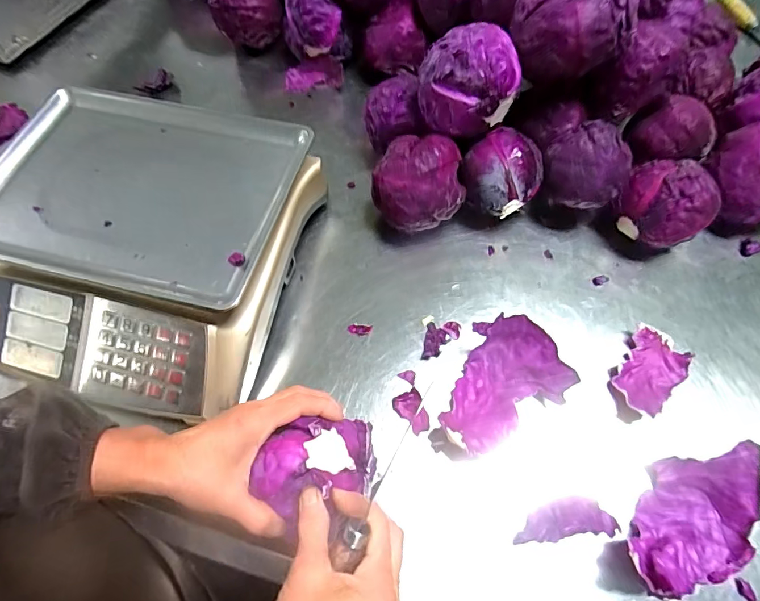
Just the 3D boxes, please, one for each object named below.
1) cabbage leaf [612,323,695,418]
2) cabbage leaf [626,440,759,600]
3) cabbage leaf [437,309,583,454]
[{"bbox_3d":[0.284,0.078,0.449,0.057,0.030,0.094,31,69,15],"label":"cabbage leaf"},{"bbox_3d":[0.273,0.196,0.378,0.125,0.054,0.105,-9,64,-3],"label":"cabbage leaf"},{"bbox_3d":[0.115,0.085,0.437,0.136,0.061,0.098,-29,67,-12],"label":"cabbage leaf"}]

